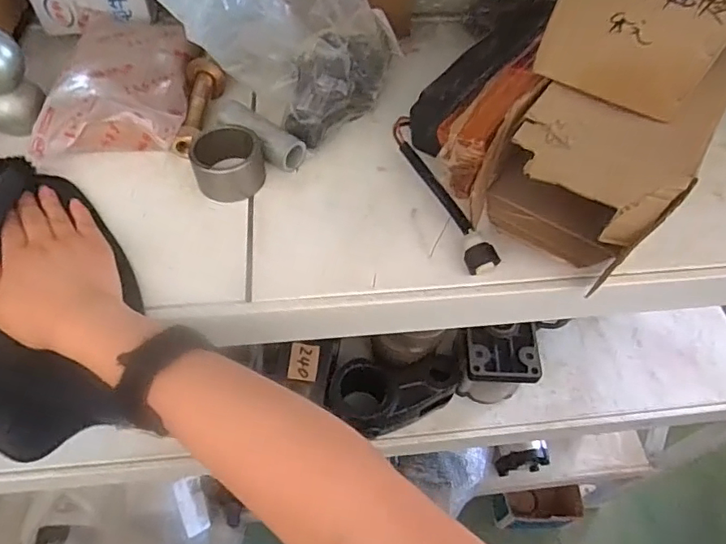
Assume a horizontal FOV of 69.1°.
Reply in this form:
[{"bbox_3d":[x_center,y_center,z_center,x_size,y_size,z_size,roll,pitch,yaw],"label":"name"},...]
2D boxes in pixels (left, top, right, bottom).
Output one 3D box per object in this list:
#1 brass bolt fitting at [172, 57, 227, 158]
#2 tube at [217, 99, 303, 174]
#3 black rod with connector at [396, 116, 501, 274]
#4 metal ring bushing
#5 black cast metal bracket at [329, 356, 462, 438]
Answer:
[{"bbox_3d":[-0.155,-0.155,0.498,0.037,0.033,0.111,1,55,-3],"label":"brass bolt fitting"},{"bbox_3d":[-0.095,-0.123,0.477,0.088,0.027,0.030,33,60,18],"label":"tube"},{"bbox_3d":[0.062,-0.068,0.436,0.025,0.028,0.160,-19,59,-16],"label":"black rod with connector"},{"bbox_3d":[-0.114,-0.094,0.448,0.058,0.041,0.053,-11,57,-11],"label":"metal ring bushing"},{"bbox_3d":[0.042,0.155,0.692,0.178,0.065,0.092,-11,57,-11],"label":"black cast metal bracket"}]

